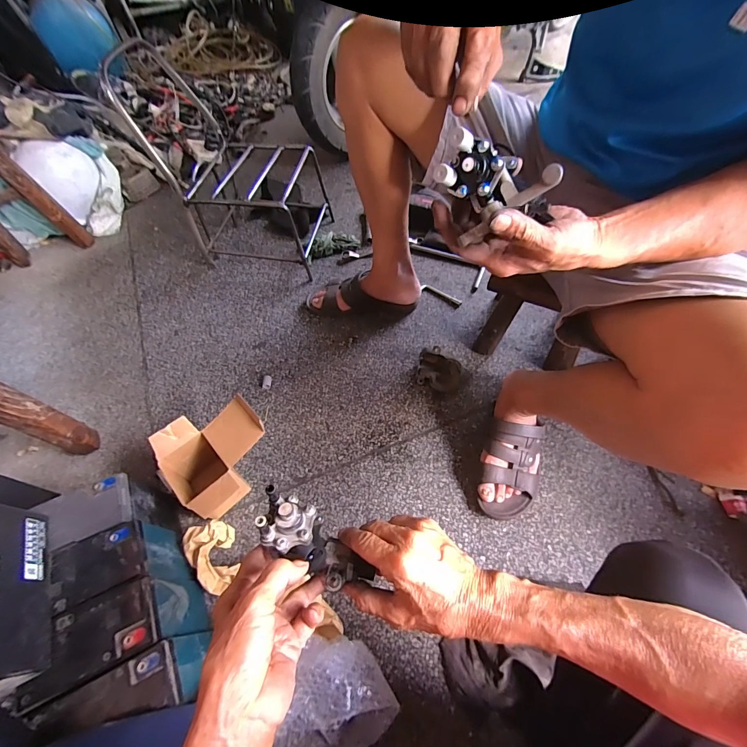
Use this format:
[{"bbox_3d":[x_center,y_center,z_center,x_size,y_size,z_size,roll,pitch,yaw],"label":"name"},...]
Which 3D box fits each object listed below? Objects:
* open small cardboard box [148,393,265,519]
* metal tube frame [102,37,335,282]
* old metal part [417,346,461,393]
[{"bbox_3d":[-0.264,0.145,0.633,0.151,0.158,0.168,24,63,17],"label":"open small cardboard box"},{"bbox_3d":[-0.323,-0.485,0.868,0.356,0.391,0.291,7,59,7],"label":"metal tube frame"},{"bbox_3d":[0.134,-0.008,0.747,0.098,0.062,0.073,20,62,15],"label":"old metal part"}]

